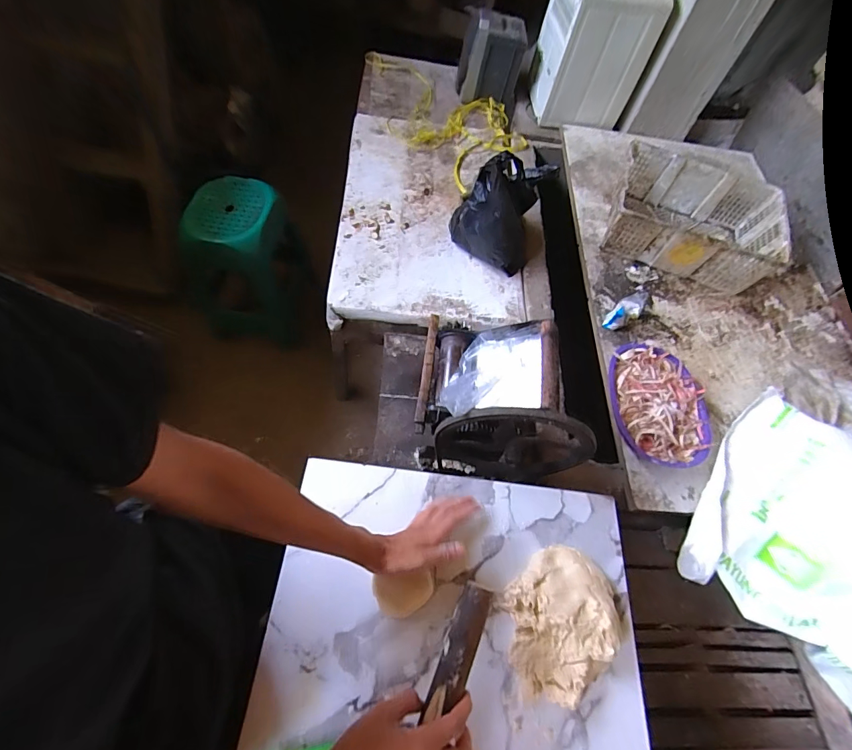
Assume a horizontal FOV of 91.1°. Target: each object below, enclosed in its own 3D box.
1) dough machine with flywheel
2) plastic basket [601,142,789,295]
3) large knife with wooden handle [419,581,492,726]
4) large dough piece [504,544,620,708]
[{"bbox_3d":[0.135,0.033,0.754,0.290,0.264,0.236,10,61,-3],"label":"dough machine with flywheel"},{"bbox_3d":[0.801,-0.475,1.284,0.462,0.163,0.364,21,61,3],"label":"plastic basket"},{"bbox_3d":[0.004,0.379,0.430,0.034,0.023,0.308,20,74,9],"label":"large knife with wooden handle"},{"bbox_3d":[0.180,0.328,0.560,0.189,0.037,0.144,-39,73,-24],"label":"large dough piece"}]

